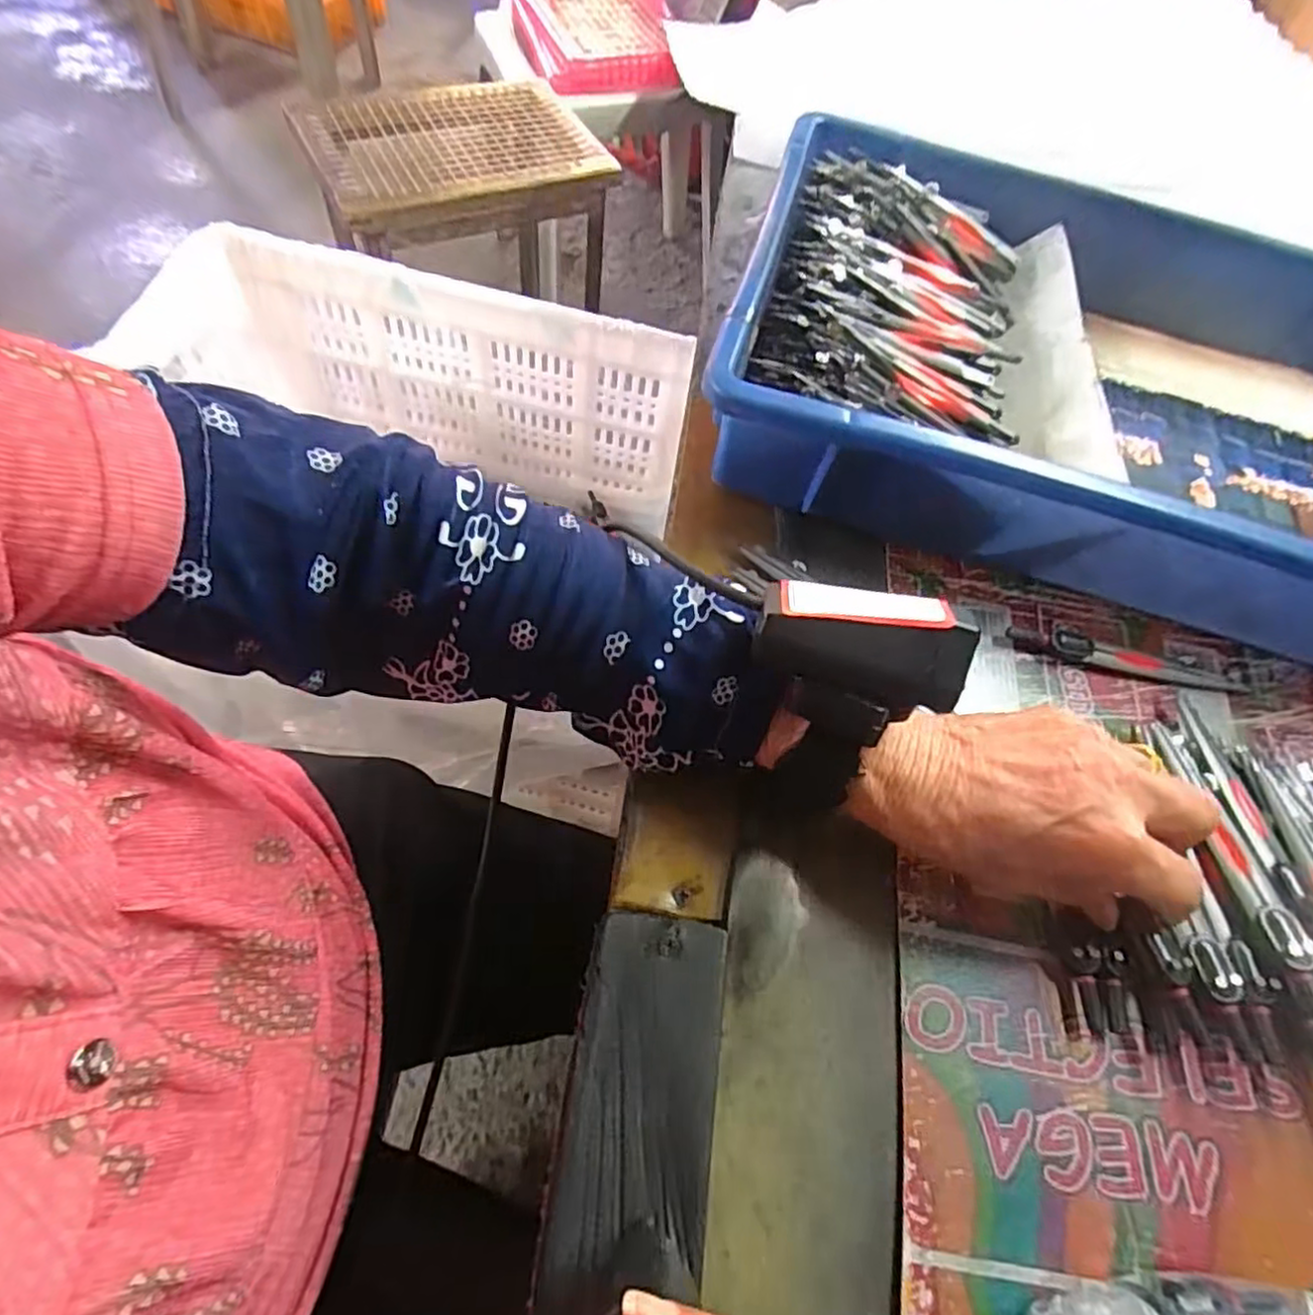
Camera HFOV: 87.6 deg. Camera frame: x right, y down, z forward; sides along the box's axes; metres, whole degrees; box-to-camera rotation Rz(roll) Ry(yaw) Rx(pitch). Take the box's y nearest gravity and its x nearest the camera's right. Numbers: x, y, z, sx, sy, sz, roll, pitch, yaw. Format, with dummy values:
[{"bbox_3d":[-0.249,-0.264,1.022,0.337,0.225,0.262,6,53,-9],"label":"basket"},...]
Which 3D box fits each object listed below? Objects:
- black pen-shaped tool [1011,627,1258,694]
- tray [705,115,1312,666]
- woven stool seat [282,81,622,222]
[{"bbox_3d":[0.246,-0.001,0.348,0.132,0.009,0.016,9,62,-4],"label":"black pen-shaped tool"},{"bbox_3d":[0.258,-0.159,0.394,0.427,0.106,0.275,17,61,0],"label":"tray"},{"bbox_3d":[-0.241,-0.623,0.816,0.329,0.032,0.226,-21,61,-16],"label":"woven stool seat"}]

